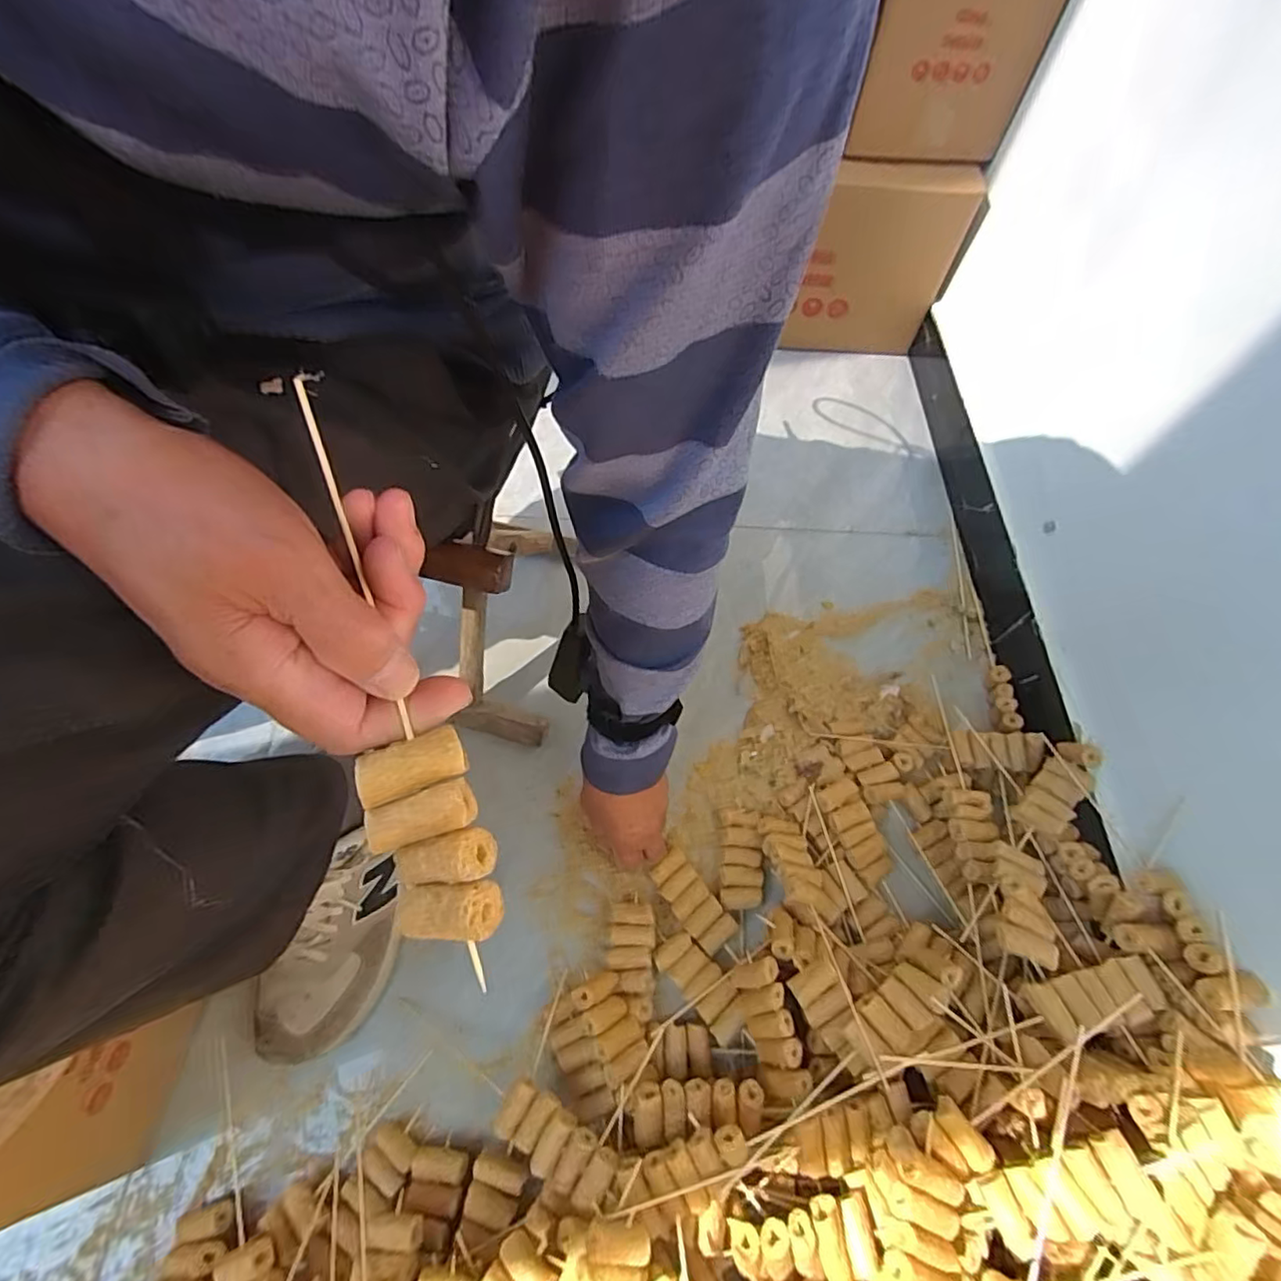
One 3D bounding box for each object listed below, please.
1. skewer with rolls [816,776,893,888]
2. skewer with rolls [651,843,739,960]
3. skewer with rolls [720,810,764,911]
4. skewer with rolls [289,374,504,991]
[{"bbox_3d":[0.205,0.183,0.577,0.045,0.024,0.095,-16,64,-11],"label":"skewer with rolls"},{"bbox_3d":[0.047,0.239,0.553,0.038,0.012,0.087,-32,65,-18],"label":"skewer with rolls"},{"bbox_3d":[0.096,0.210,0.578,0.039,0.019,0.087,3,62,-1],"label":"skewer with rolls"},{"bbox_3d":[-0.095,0.013,0.222,0.038,0.019,0.212,-17,88,-12],"label":"skewer with rolls"}]

